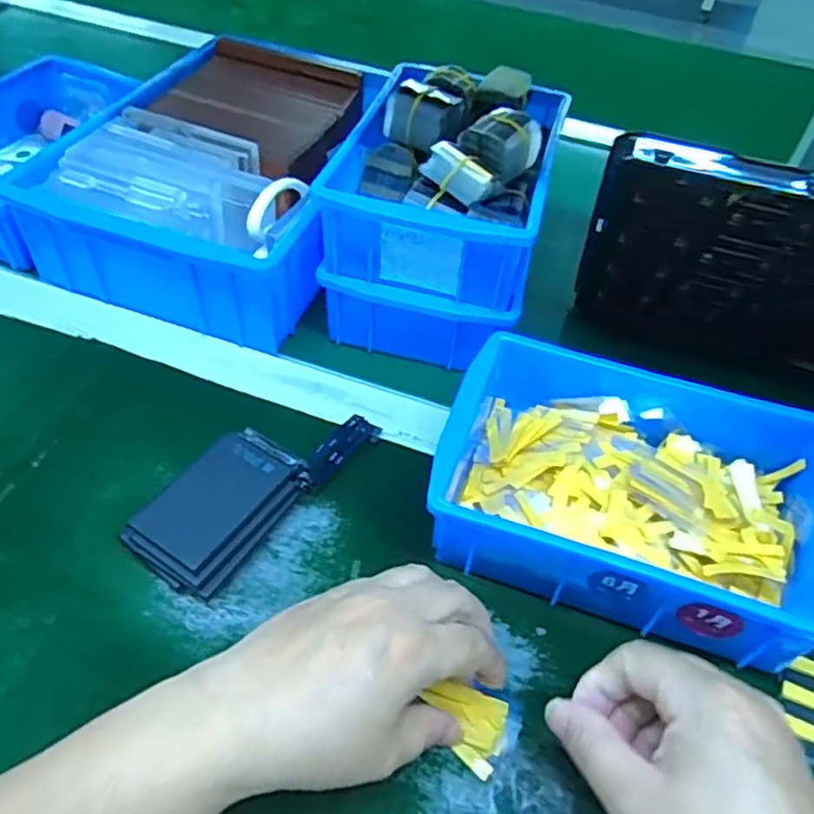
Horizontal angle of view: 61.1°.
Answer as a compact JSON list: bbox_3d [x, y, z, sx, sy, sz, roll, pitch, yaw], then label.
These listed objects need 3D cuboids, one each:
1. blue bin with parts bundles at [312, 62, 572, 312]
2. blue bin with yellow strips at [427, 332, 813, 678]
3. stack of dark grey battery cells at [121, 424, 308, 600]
[{"bbox_3d":[0.031,-0.162,0.468,0.128,0.074,0.190,14,49,7],"label":"blue bin with parts bundles"},{"bbox_3d":[0.122,0.040,0.380,0.200,0.066,0.156,16,49,9],"label":"blue bin with yellow strips"},{"bbox_3d":[-0.100,0.055,0.375,0.052,0.026,0.091,29,52,19],"label":"stack of dark grey battery cells"}]

